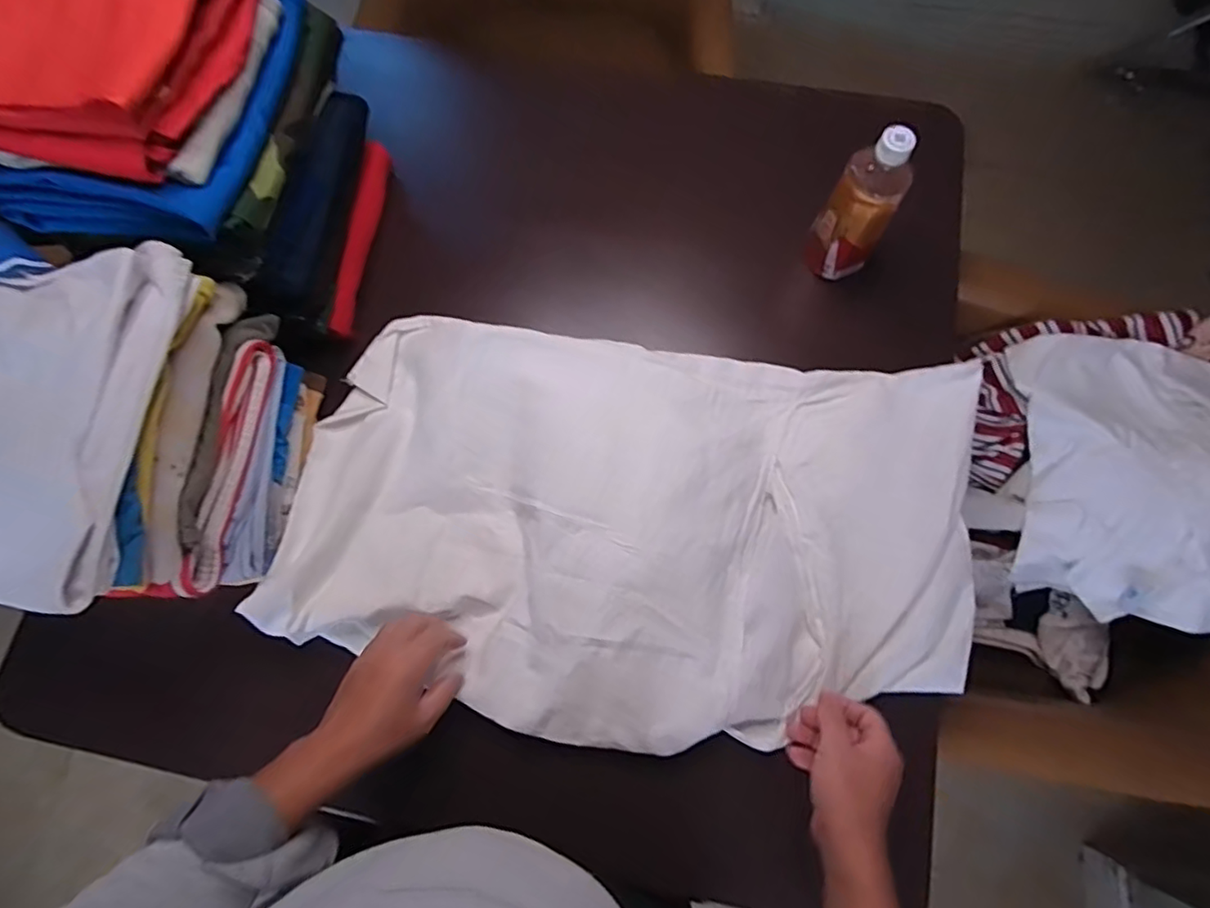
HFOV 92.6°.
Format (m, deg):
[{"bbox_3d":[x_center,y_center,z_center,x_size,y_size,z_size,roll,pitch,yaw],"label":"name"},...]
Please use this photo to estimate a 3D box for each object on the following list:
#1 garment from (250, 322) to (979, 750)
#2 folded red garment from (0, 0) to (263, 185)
[{"bbox_3d":[0.020,0.069,0.610,0.693,0.066,0.414,8,73,6],"label":"garment"},{"bbox_3d":[-0.396,-0.350,0.453,0.151,0.100,0.248,11,76,5],"label":"folded red garment"}]

